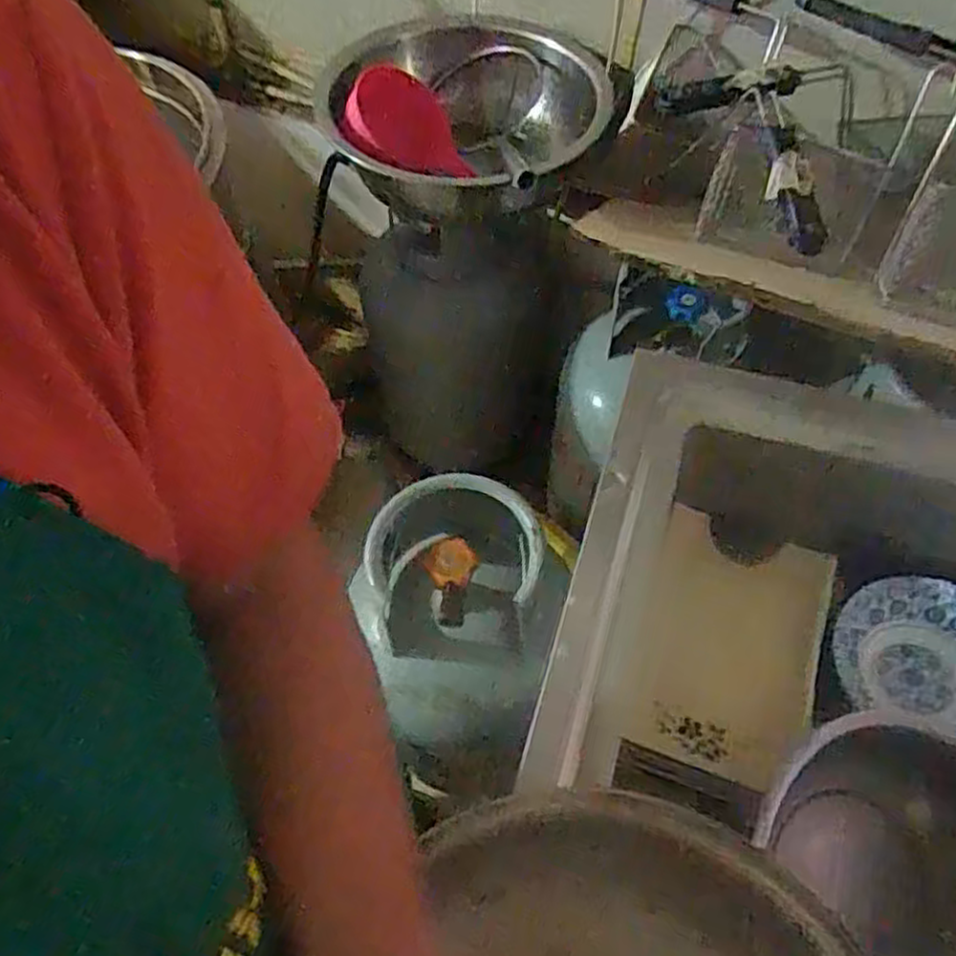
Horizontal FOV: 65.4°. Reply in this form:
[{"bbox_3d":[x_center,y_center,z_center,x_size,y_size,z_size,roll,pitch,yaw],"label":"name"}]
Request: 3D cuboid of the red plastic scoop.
[{"bbox_3d":[-0.085,-0.480,1.013,0.174,0.098,0.075,20,60,13],"label":"red plastic scoop"}]

